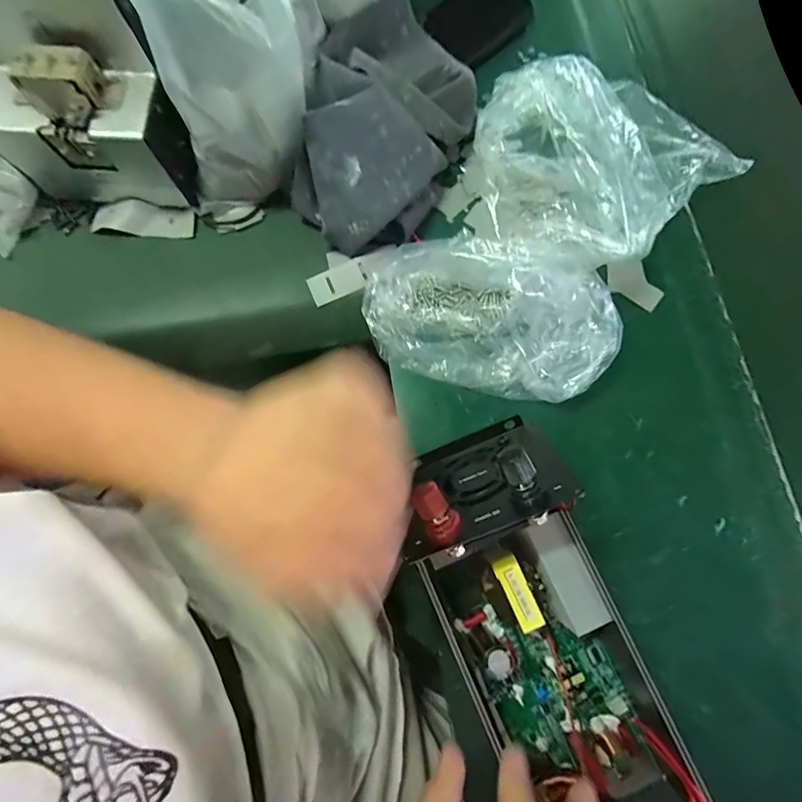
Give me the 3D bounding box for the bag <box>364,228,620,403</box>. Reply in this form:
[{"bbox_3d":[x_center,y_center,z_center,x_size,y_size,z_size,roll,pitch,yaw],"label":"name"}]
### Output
[{"bbox_3d":[0.068,-0.072,0.337,0.195,0.048,0.118,15,78,2],"label":"bag"}]

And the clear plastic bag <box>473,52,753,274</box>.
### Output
[{"bbox_3d":[0.162,-0.210,0.362,0.199,0.062,0.190,-26,79,-7],"label":"clear plastic bag"}]

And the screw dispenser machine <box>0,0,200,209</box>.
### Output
[{"bbox_3d":[-0.233,-0.270,0.324,0.144,0.146,0.180,2,77,-1],"label":"screw dispenser machine"}]

